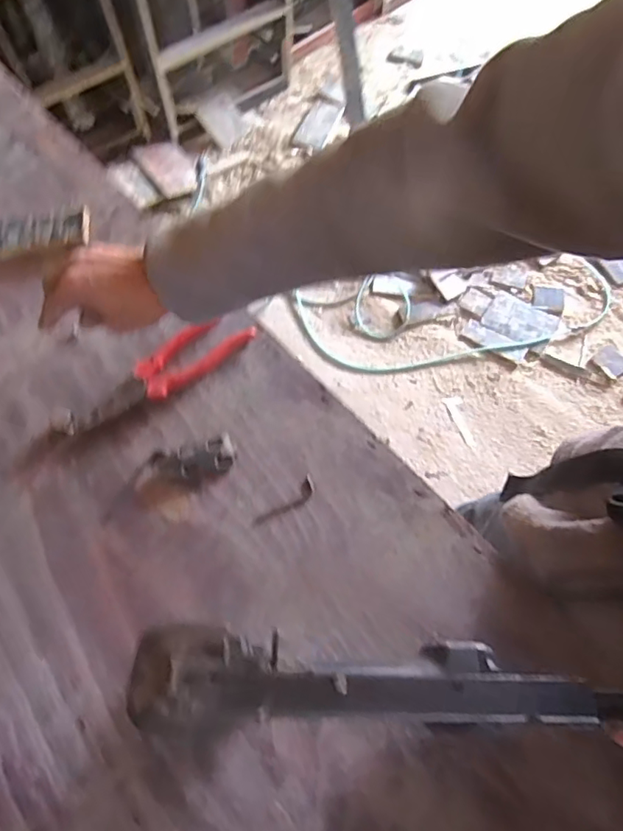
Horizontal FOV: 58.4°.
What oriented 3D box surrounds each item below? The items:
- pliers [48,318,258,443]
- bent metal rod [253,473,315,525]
[{"bbox_3d":[-0.157,-0.036,0.560,0.216,0.016,0.048,-37,69,-17],"label":"pliers"},{"bbox_3d":[-0.022,0.084,0.528,0.071,0.004,0.019,-41,71,-18],"label":"bent metal rod"}]

